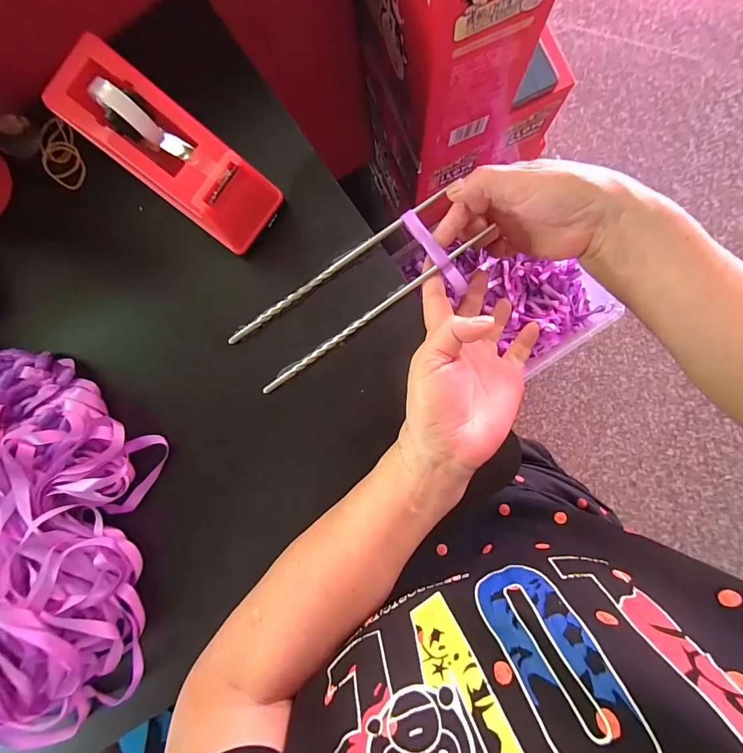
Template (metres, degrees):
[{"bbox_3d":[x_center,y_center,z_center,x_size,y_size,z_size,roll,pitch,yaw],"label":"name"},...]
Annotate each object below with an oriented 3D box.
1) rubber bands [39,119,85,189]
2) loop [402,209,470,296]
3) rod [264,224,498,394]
[{"bbox_3d":[-0.269,-0.194,0.333,0.034,0.009,0.064,-20,88,4],"label":"rubber bands"},{"bbox_3d":[0.050,-0.098,0.301,0.011,0.006,0.074,-37,91,1],"label":"loop"},{"bbox_3d":[0.002,-0.050,0.305,0.212,0.005,0.006,-35,82,3],"label":"rod"}]

